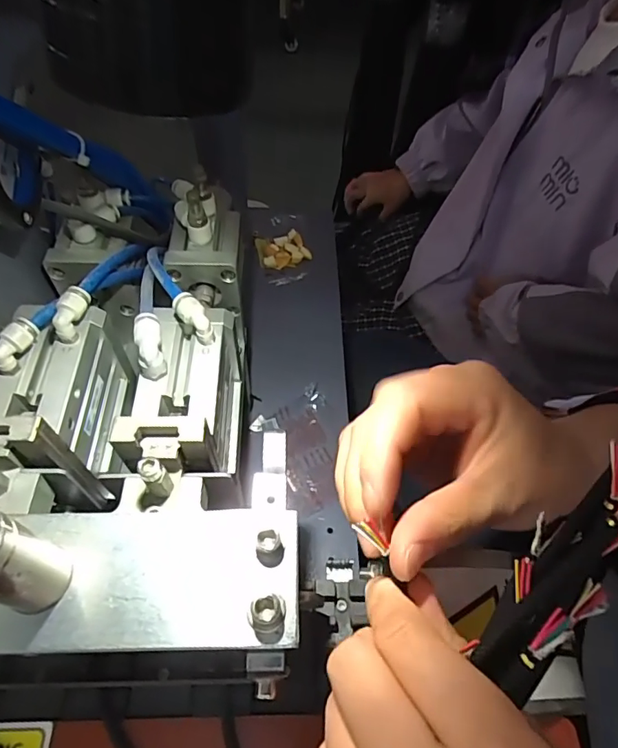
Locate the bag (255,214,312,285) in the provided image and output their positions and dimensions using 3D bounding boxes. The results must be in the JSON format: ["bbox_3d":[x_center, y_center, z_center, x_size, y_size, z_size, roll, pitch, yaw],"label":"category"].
[{"bbox_3d":[-0.027,-0.133,0.521,0.053,0.009,0.092,-11,58,-10],"label":"bag"}]

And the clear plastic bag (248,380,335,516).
[{"bbox_3d":[-0.002,0.061,0.393,0.063,0.013,0.094,-21,61,-15],"label":"clear plastic bag"}]

